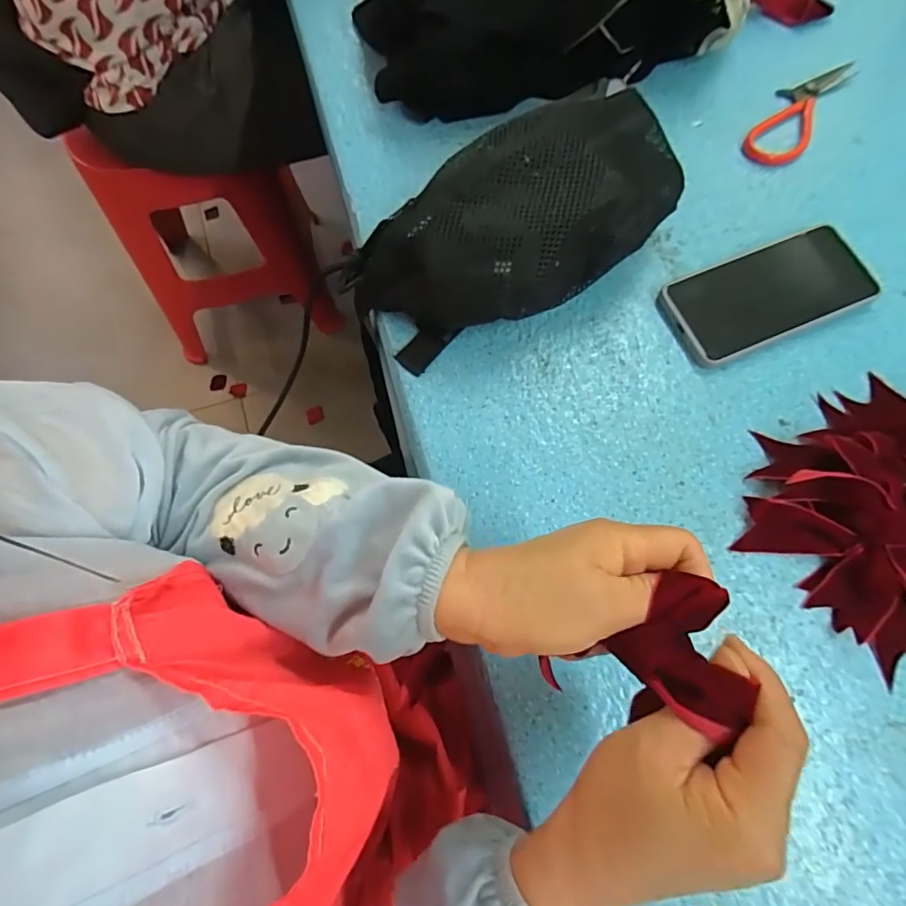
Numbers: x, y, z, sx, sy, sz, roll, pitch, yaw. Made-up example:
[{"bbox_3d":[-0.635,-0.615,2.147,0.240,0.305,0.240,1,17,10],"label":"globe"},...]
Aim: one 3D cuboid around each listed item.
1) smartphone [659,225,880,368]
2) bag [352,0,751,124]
[{"bbox_3d":[0.253,-0.129,0.417,0.159,0.014,0.076,-22,74,-7],"label":"smartphone"},{"bbox_3d":[0.094,-0.408,0.460,0.349,0.106,0.146,-8,73,-3],"label":"bag"}]

